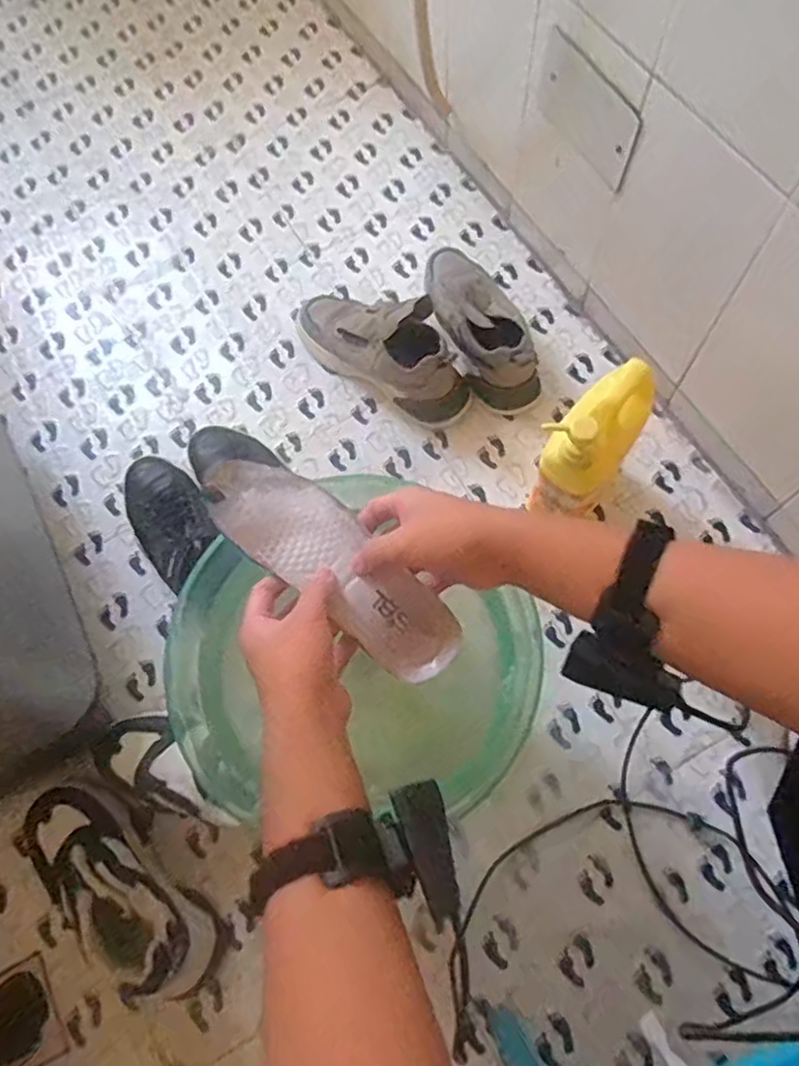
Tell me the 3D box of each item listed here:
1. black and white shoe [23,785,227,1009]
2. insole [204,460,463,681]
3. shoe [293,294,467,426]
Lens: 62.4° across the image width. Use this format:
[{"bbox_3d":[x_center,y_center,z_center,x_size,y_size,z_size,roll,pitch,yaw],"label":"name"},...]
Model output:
[{"bbox_3d":[-0.304,0.378,0.700,0.254,0.119,0.103,40,76,16],"label":"black and white shoe"},{"bbox_3d":[-0.061,0.016,0.521,0.257,0.022,0.075,38,75,23],"label":"insole"},{"bbox_3d":[-0.022,-0.272,0.930,0.274,0.128,0.103,33,74,14],"label":"shoe"}]

